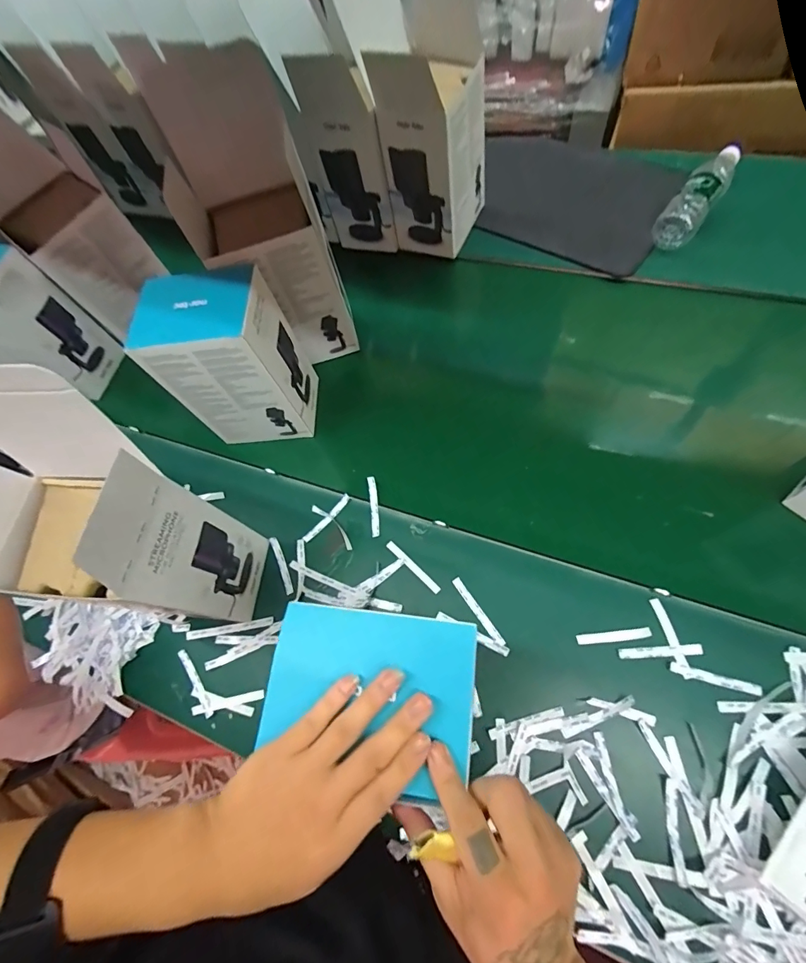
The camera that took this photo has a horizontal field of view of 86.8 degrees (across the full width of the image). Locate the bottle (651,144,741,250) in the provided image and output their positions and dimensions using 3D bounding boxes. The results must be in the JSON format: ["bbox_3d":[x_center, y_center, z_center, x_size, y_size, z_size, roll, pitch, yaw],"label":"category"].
[{"bbox_3d":[0.497,-0.477,0.720,0.063,0.064,0.220,35,71,16],"label":"bottle"}]

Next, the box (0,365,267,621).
[{"bbox_3d":[-0.295,0.060,0.447,0.185,0.353,0.131,5,66,4],"label":"box"}]

